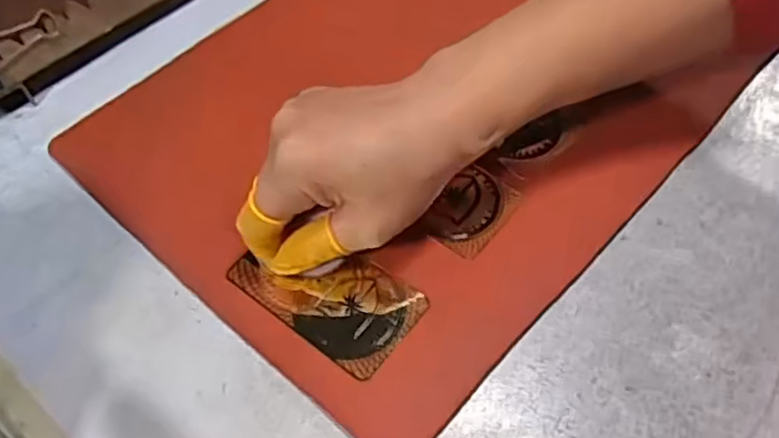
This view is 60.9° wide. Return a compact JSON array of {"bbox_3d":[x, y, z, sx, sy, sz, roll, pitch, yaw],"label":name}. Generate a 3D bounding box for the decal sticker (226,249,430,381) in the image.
[{"bbox_3d":[-0.029,0.033,0.303,0.084,0.005,0.047,32,64,20],"label":"decal sticker"}]

